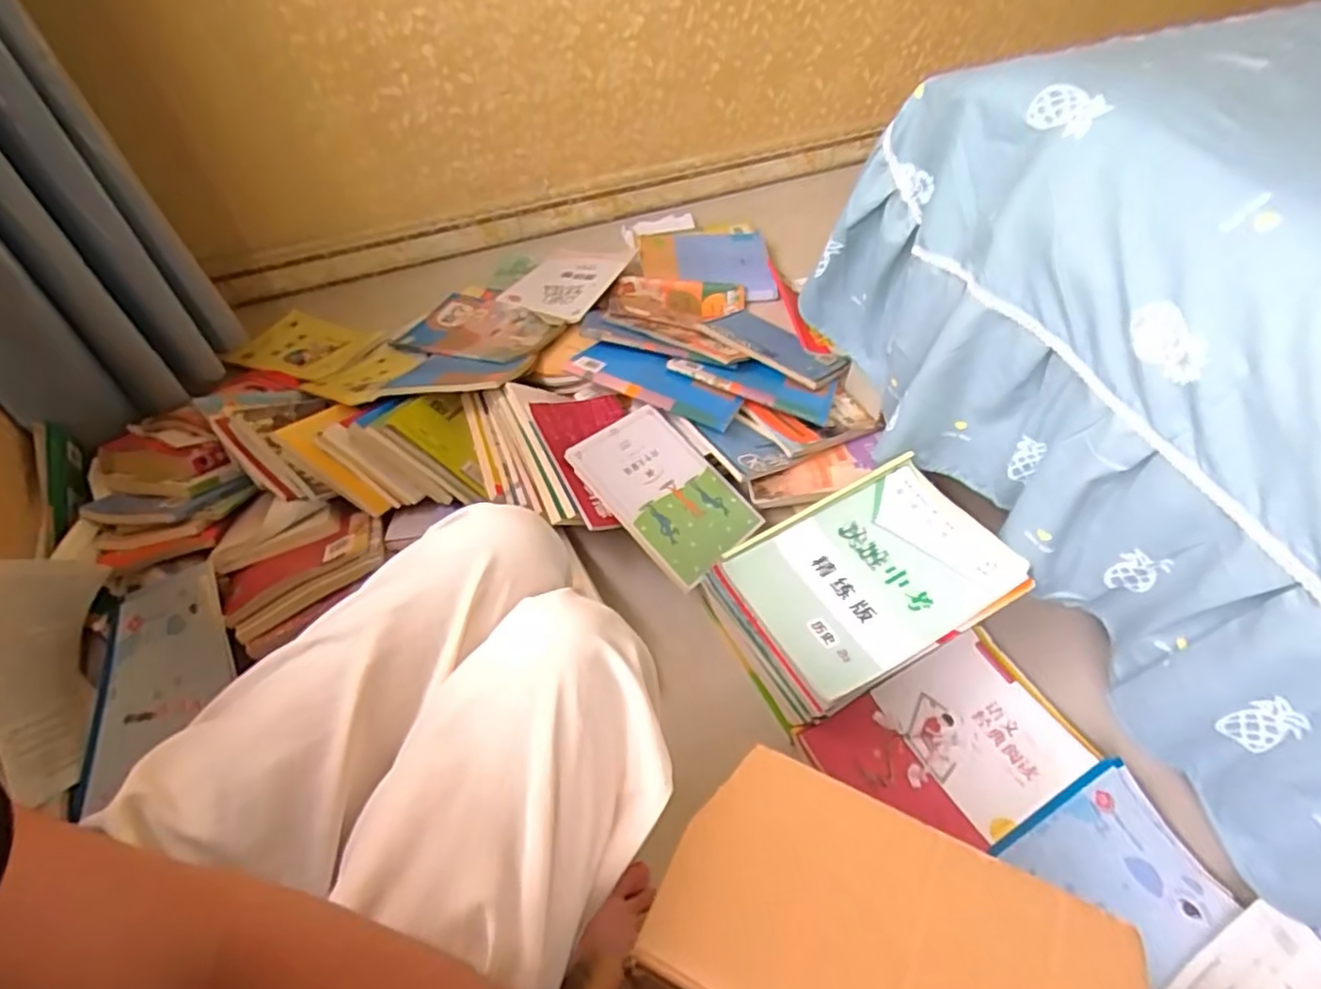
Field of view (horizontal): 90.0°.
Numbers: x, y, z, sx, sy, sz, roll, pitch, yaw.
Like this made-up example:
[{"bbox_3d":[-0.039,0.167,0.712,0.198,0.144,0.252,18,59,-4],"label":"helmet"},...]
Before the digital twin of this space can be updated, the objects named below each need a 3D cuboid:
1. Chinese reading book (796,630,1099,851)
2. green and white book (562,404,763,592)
[{"bbox_3d":[0.312,0.278,0.721,0.256,0.013,0.178,-24,56,-17],"label":"Chinese reading book"},{"bbox_3d":[0.009,-0.006,0.887,0.237,0.014,0.167,47,57,9],"label":"green and white book"}]

